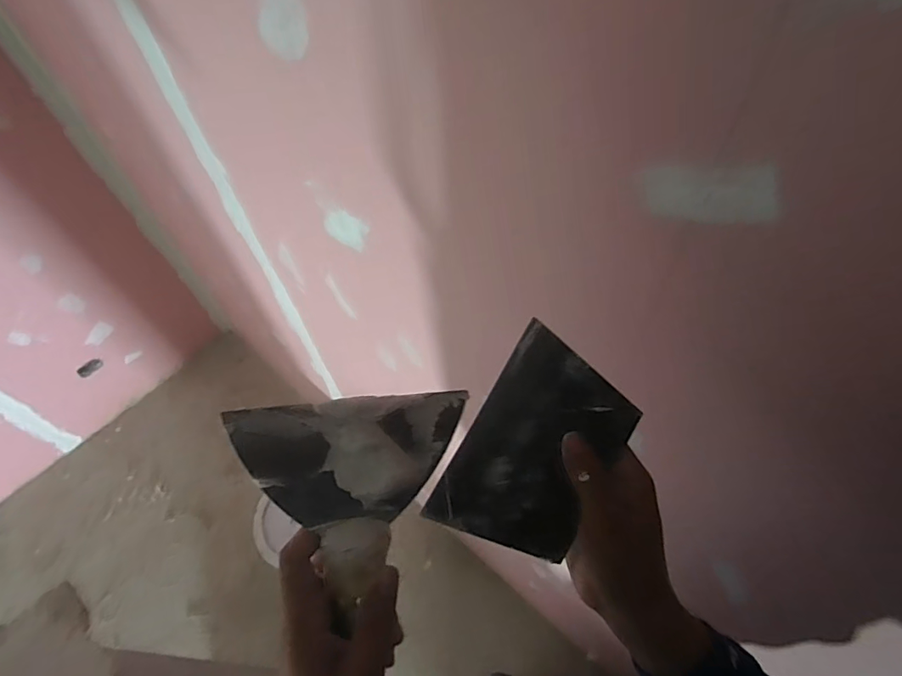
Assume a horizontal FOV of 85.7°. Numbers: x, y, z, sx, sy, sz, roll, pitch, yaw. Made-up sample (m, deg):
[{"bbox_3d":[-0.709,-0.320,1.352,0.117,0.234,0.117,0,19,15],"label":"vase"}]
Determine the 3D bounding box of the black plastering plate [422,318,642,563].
[{"bbox_3d":[0.059,0.075,0.325,0.092,0.005,0.138,30,85,1],"label":"black plastering plate"}]

